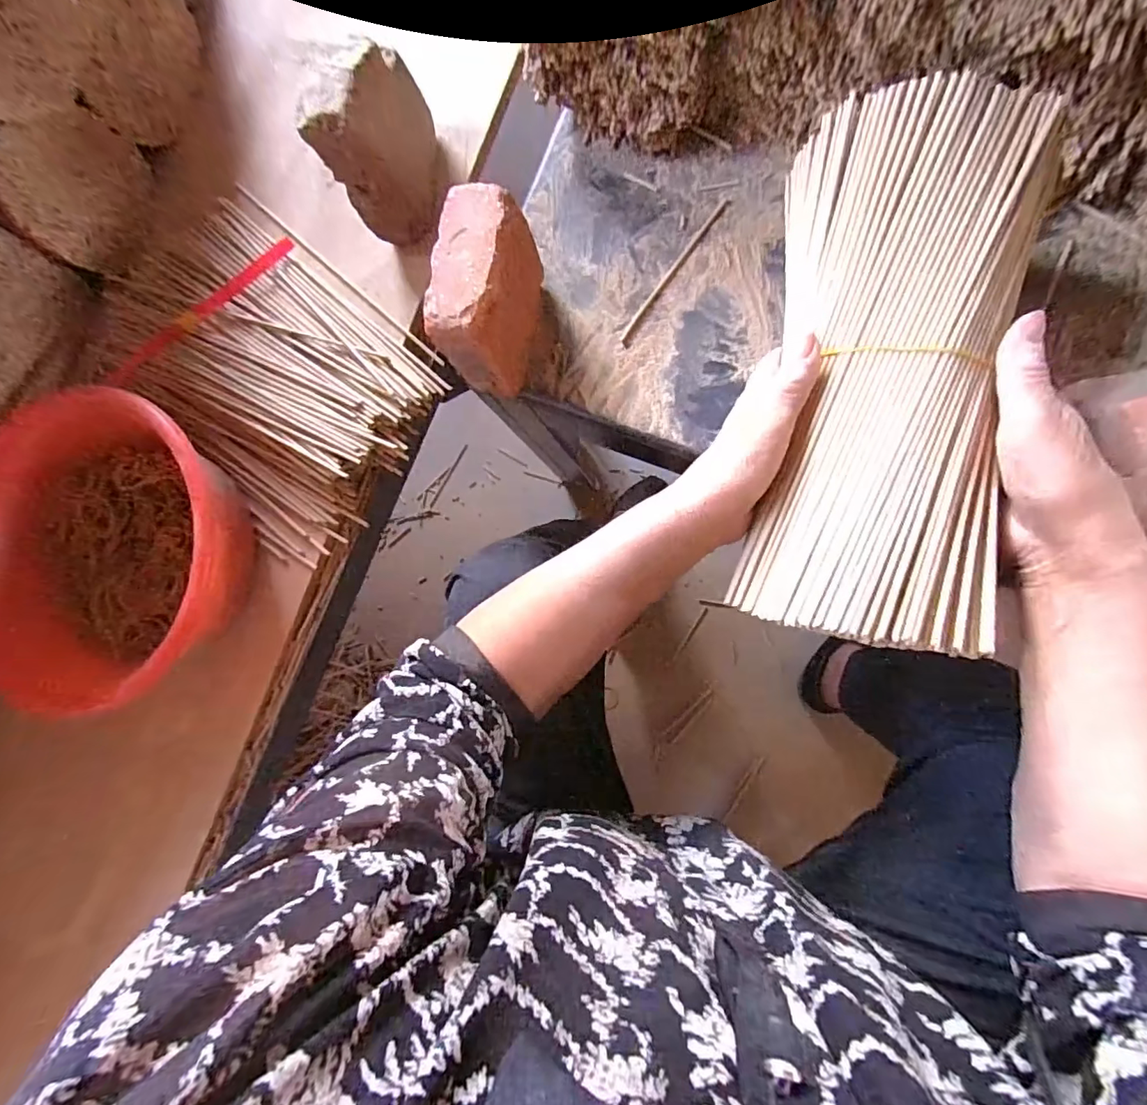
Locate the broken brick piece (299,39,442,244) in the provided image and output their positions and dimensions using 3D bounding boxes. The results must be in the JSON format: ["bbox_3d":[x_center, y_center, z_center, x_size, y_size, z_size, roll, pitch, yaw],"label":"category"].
[{"bbox_3d":[-0.164,-0.341,0.442,0.069,0.138,0.120,-3,85,3],"label":"broken brick piece"}]

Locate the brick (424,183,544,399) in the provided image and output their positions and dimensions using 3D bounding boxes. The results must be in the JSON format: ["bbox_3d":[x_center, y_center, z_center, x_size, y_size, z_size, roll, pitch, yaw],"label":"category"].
[{"bbox_3d":[-0.068,-0.203,0.426,0.061,0.105,0.121,9,86,4],"label":"brick"}]

